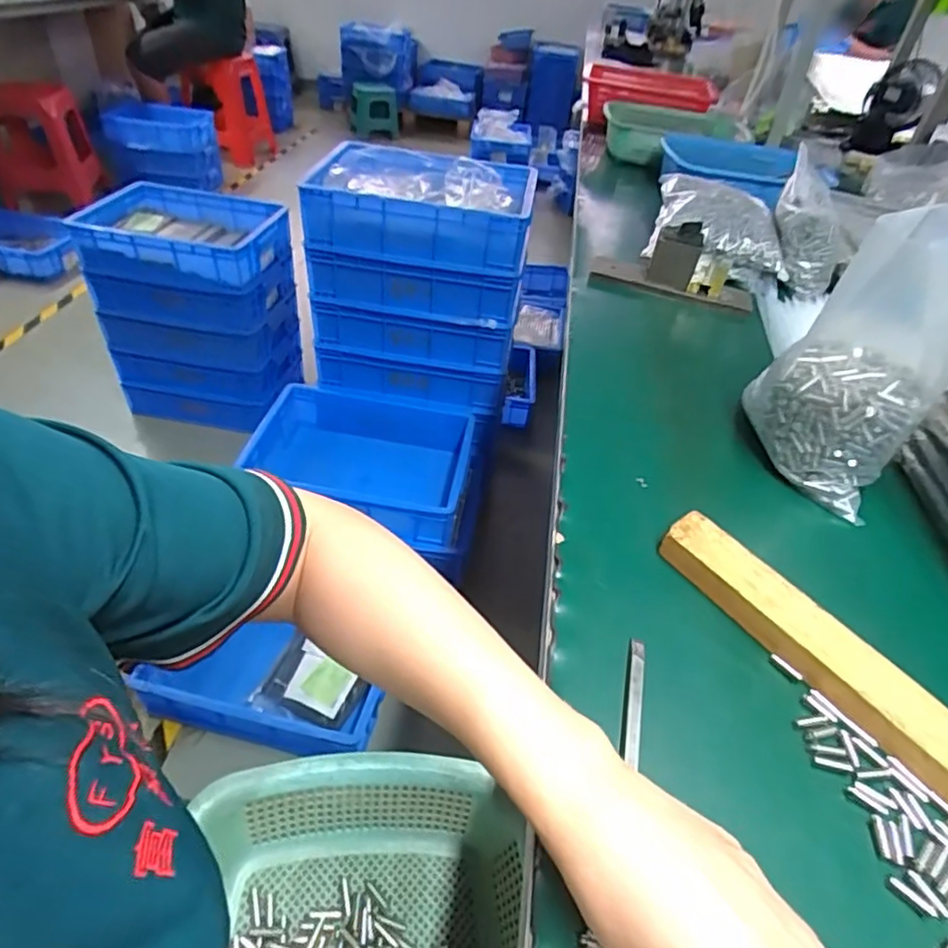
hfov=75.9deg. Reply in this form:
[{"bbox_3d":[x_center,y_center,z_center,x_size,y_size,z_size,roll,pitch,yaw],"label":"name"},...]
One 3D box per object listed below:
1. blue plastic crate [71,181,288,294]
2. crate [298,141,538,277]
[{"bbox_3d":[-0.683,-0.560,1.430,0.422,0.118,0.301,8,42,1],"label":"blue plastic crate"},{"bbox_3d":[-0.093,-0.516,1.168,0.393,0.122,0.296,8,42,1],"label":"crate"}]

